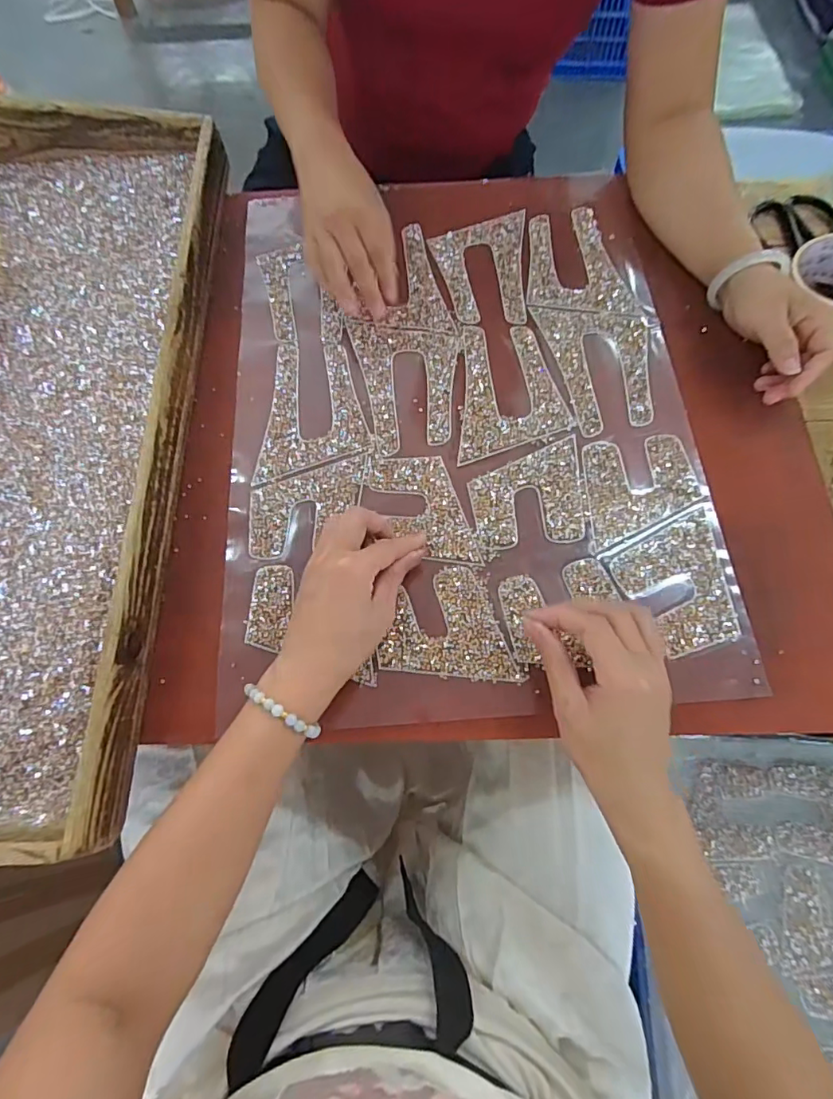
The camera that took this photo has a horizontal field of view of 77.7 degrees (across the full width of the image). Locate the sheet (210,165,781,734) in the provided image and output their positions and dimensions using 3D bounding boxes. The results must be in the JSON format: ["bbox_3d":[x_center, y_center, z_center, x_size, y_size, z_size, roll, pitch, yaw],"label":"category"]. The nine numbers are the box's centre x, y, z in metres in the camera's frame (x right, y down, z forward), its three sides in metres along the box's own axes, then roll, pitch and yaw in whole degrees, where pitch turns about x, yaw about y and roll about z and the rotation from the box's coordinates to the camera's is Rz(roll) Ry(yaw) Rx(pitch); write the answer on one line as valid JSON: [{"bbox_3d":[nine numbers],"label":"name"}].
[{"bbox_3d":[0.038,-0.133,0.478,0.405,0.006,0.545,-5,71,1],"label":"sheet"}]

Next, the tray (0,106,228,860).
[{"bbox_3d":[-0.499,-0.126,0.449,0.595,0.054,0.709,-1,70,0],"label":"tray"}]

